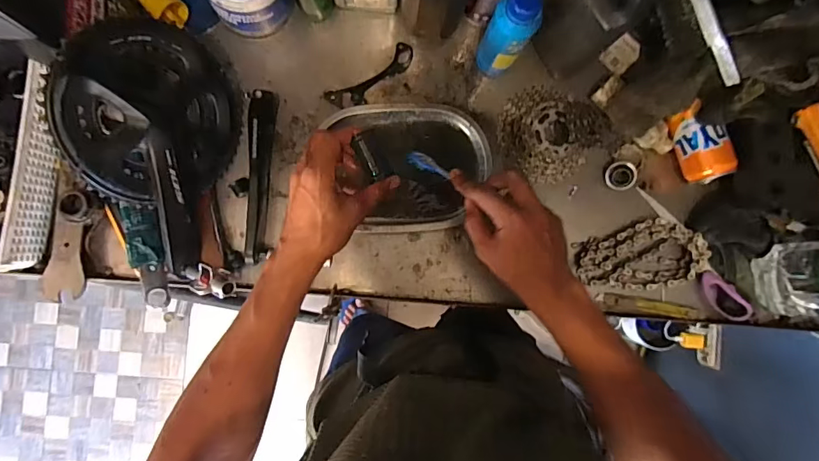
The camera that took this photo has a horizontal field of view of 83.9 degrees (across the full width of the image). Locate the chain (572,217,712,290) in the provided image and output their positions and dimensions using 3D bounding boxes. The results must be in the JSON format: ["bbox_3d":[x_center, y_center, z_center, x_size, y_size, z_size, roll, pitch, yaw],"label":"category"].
[{"bbox_3d":[0.290,0.033,0.566,0.156,0.019,0.081,-11,87,-2],"label":"chain"}]

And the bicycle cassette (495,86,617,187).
[{"bbox_3d":[0.180,-0.128,0.579,0.124,0.031,0.118,0,87,-2],"label":"bicycle cassette"}]

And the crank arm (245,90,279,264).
[{"bbox_3d":[-0.181,-0.066,0.556,0.022,0.044,0.206,1,87,-1],"label":"crank arm"}]

